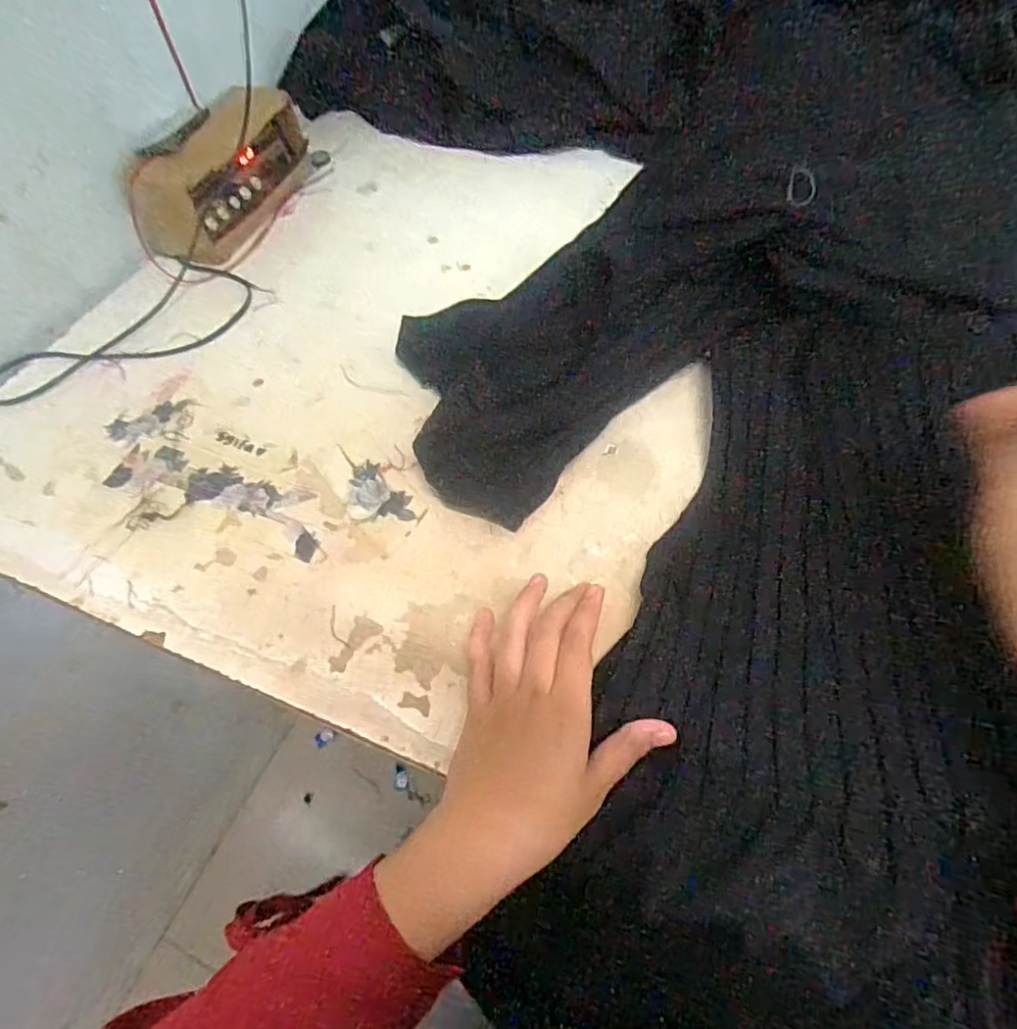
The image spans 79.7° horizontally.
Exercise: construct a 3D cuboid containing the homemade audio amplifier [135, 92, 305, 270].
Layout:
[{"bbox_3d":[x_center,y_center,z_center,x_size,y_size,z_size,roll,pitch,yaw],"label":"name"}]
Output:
[{"bbox_3d":[-0.271,-0.334,0.589,0.059,0.086,0.202,15,60,16],"label":"homemade audio amplifier"}]

